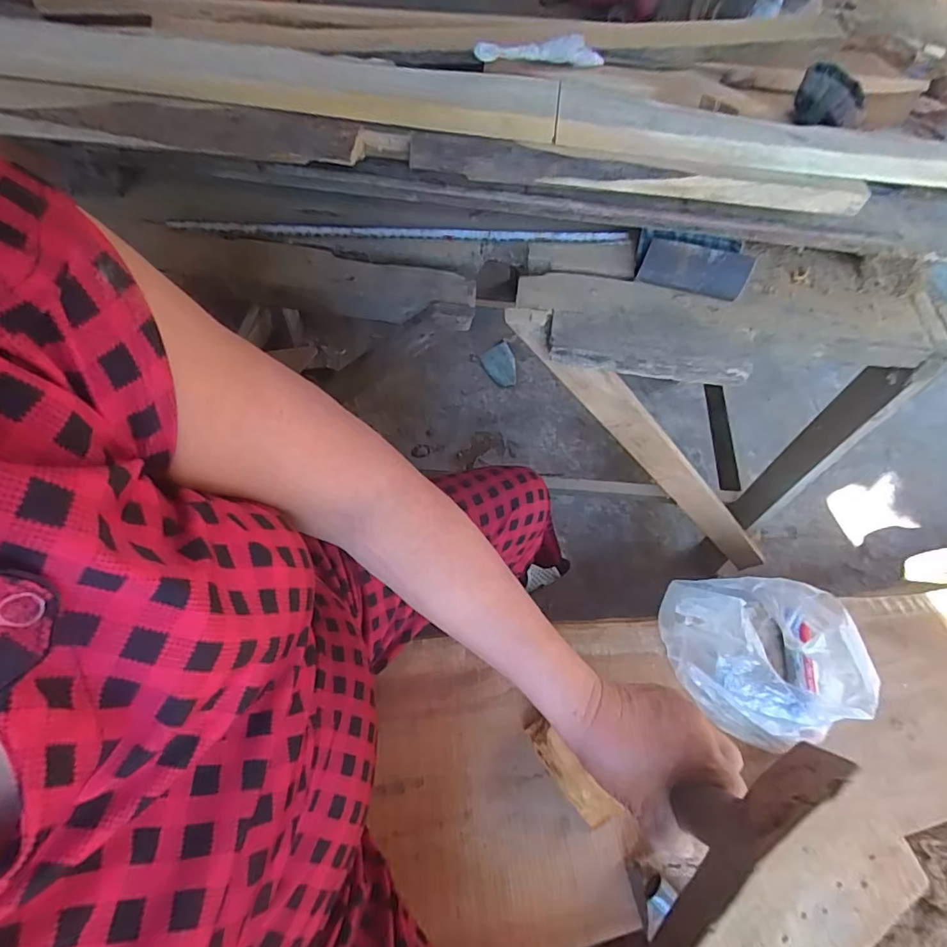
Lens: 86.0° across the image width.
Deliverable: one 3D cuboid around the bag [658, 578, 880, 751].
[{"bbox_3d":[0.324,0.204,0.588,0.188,0.109,0.198,-3,58,-7],"label":"bag"}]

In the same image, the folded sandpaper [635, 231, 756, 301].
[{"bbox_3d":[0.216,-0.210,0.503,0.107,0.036,0.050,16,58,5],"label":"folded sandpaper"}]

